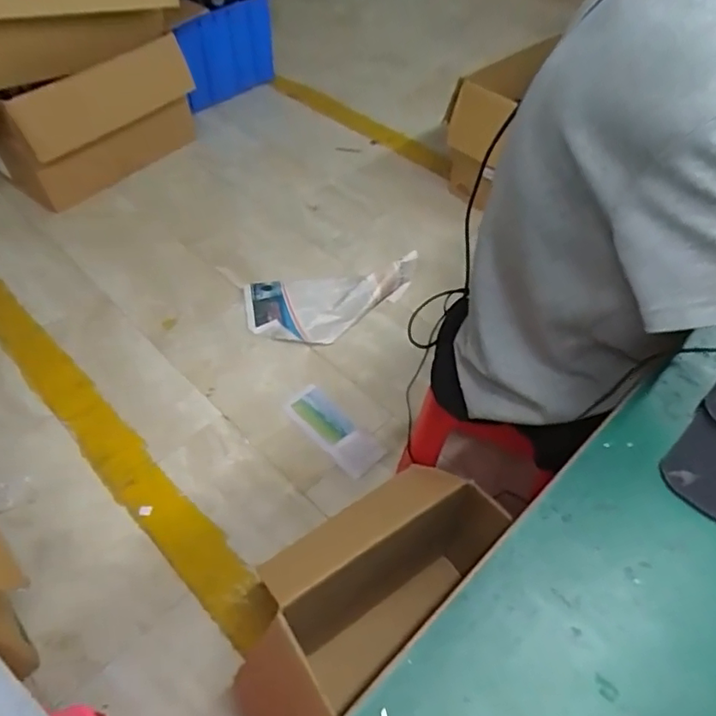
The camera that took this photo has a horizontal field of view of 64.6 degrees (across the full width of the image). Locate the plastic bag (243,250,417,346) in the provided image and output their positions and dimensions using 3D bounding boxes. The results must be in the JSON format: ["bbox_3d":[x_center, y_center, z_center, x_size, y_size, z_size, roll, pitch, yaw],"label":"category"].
[{"bbox_3d":[-0.075,-0.167,1.604,0.488,0.051,0.265,-6,51,-4],"label":"plastic bag"}]

